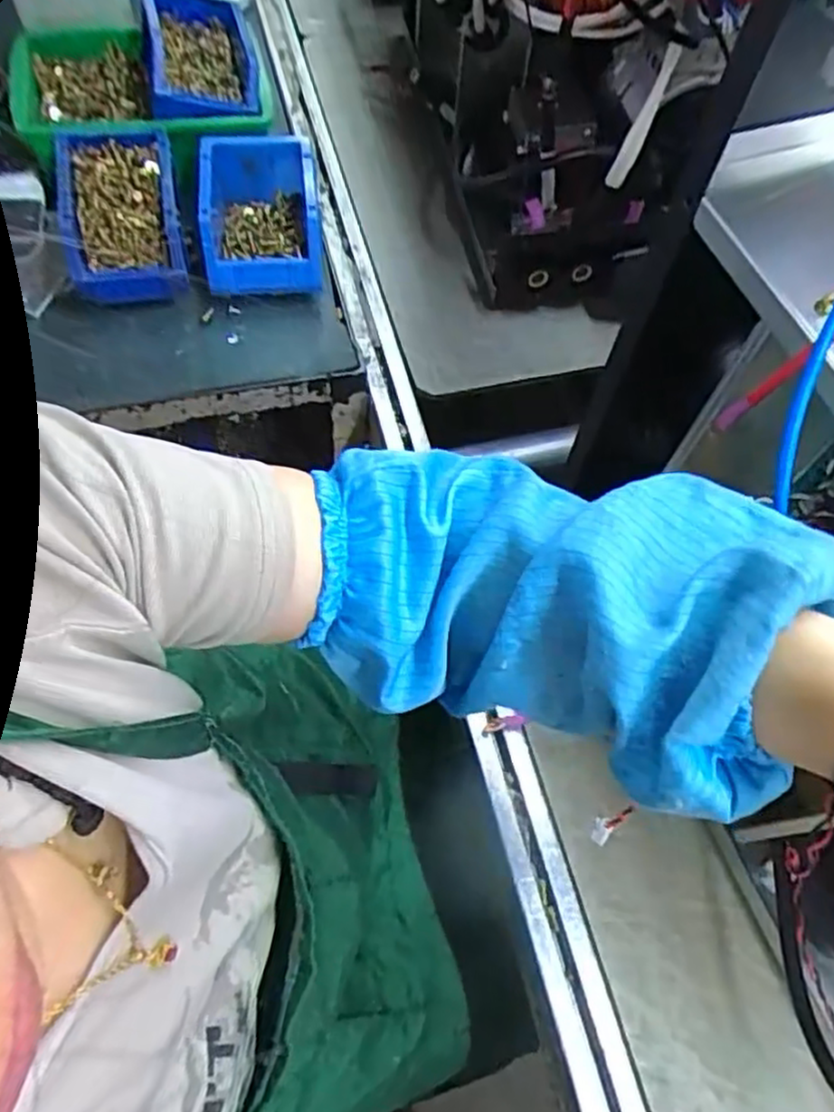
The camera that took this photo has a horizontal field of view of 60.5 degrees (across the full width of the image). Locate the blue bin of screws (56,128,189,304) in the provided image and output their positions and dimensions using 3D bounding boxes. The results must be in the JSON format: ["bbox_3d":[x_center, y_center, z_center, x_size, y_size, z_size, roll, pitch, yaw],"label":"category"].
[{"bbox_3d":[-0.280,-0.327,0.679,0.109,0.068,0.170,-10,78,-15],"label":"blue bin of screws"}]

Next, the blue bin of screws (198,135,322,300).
[{"bbox_3d":[-0.152,-0.333,0.697,0.107,0.065,0.159,-6,64,-6],"label":"blue bin of screws"}]

